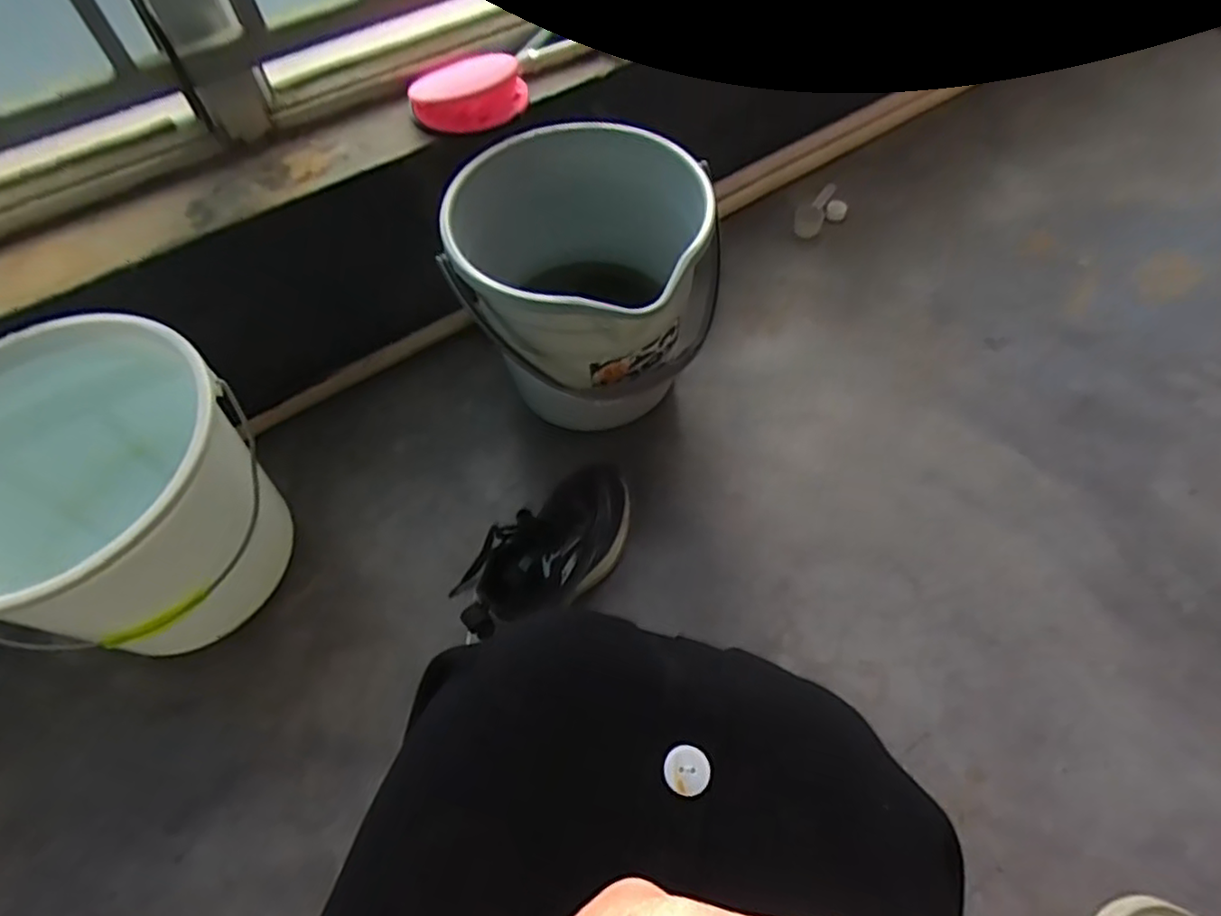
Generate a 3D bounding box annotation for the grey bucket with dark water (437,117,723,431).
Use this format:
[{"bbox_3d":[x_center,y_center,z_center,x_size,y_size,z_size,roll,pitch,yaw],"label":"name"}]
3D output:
[{"bbox_3d":[-0.027,-0.202,0.839,0.292,0.268,0.267,-1,57,1],"label":"grey bucket with dark water"}]

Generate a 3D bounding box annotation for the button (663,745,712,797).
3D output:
[{"bbox_3d":[0.034,0.138,0.297,0.020,0.005,0.020,-1,57,1],"label":"button"}]

